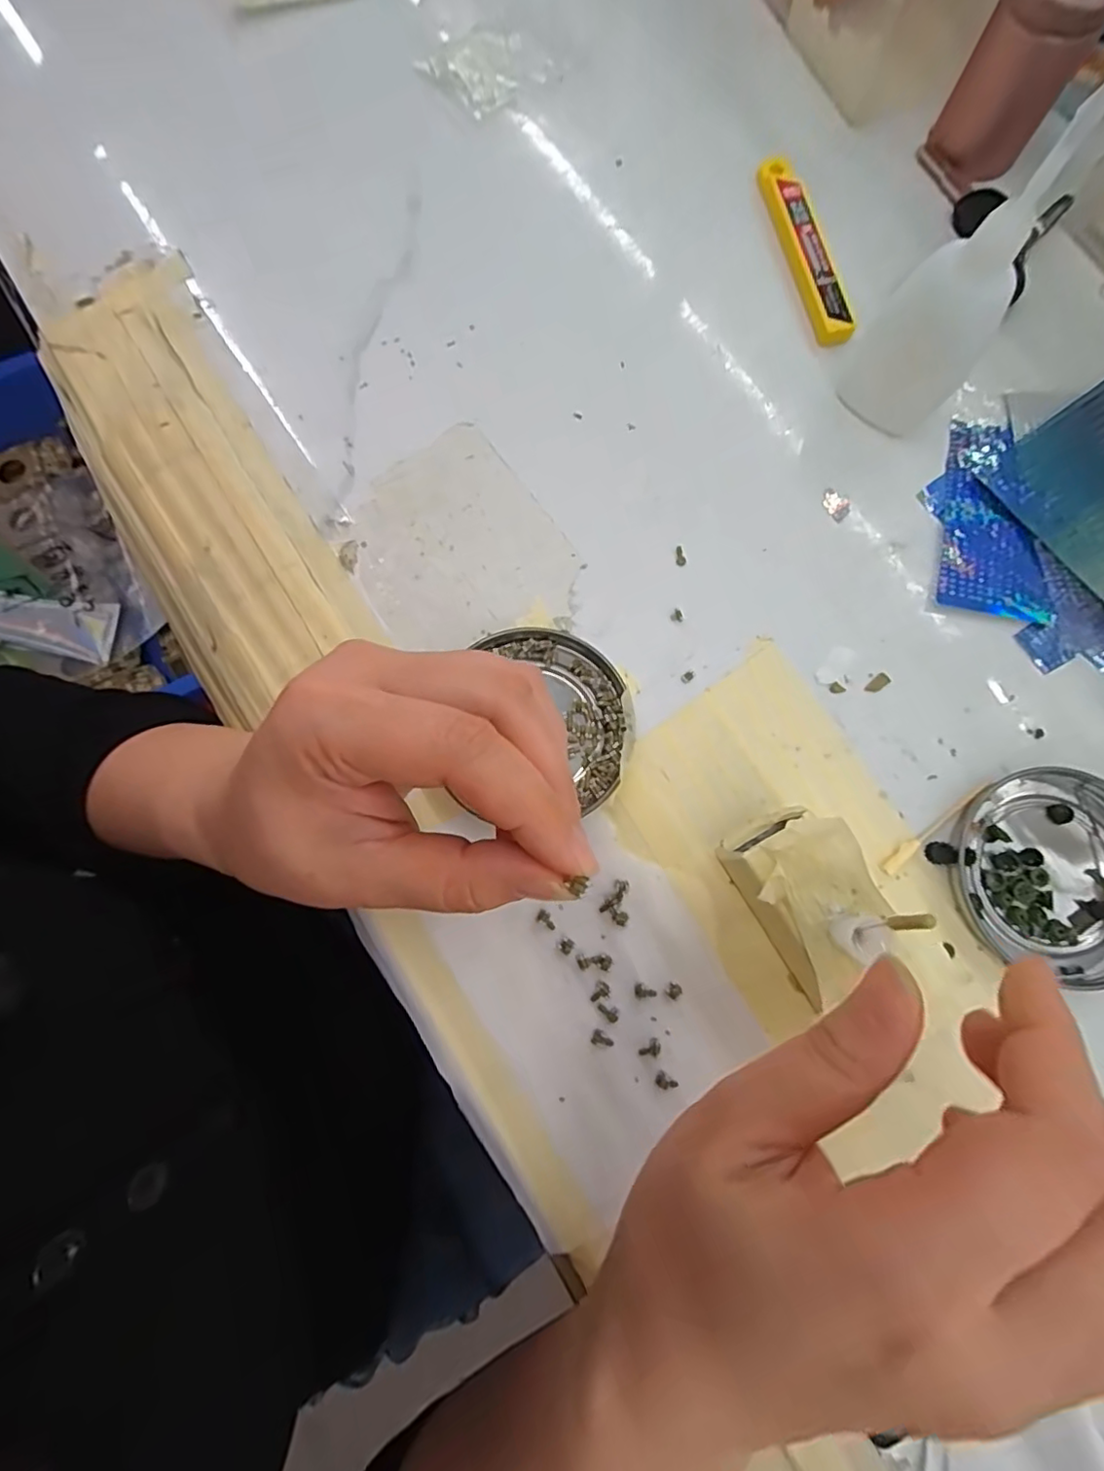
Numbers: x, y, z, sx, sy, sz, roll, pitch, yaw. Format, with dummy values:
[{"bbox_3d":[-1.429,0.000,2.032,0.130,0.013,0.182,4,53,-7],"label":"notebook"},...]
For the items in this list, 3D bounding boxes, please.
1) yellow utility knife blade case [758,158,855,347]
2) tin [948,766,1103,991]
[{"bbox_3d":[0.120,-0.231,0.286,0.017,0.009,0.101,-13,78,-2],"label":"yellow utility knife blade case"},{"bbox_3d":[0.195,0.054,0.229,0.076,0.008,0.077,0,78,1],"label":"tin"}]

